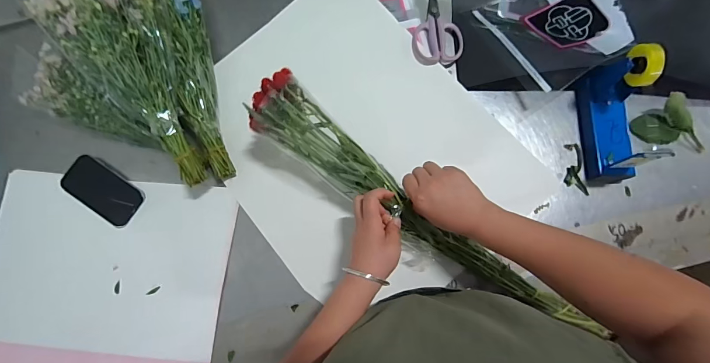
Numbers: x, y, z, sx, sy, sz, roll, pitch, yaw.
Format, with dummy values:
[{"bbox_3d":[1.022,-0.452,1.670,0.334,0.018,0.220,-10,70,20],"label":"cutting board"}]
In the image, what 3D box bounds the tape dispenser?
[{"bbox_3d":[0.429,-0.102,0.546,0.060,0.126,0.191,-1,81,2],"label":"tape dispenser"}]

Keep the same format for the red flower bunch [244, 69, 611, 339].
[{"bbox_3d":[0.096,0.045,0.535,0.597,0.067,0.084,36,84,-1],"label":"red flower bunch"}]

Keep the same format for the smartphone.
[{"bbox_3d":[-0.466,0.013,0.629,0.156,0.010,0.078,33,84,7],"label":"smartphone"}]

